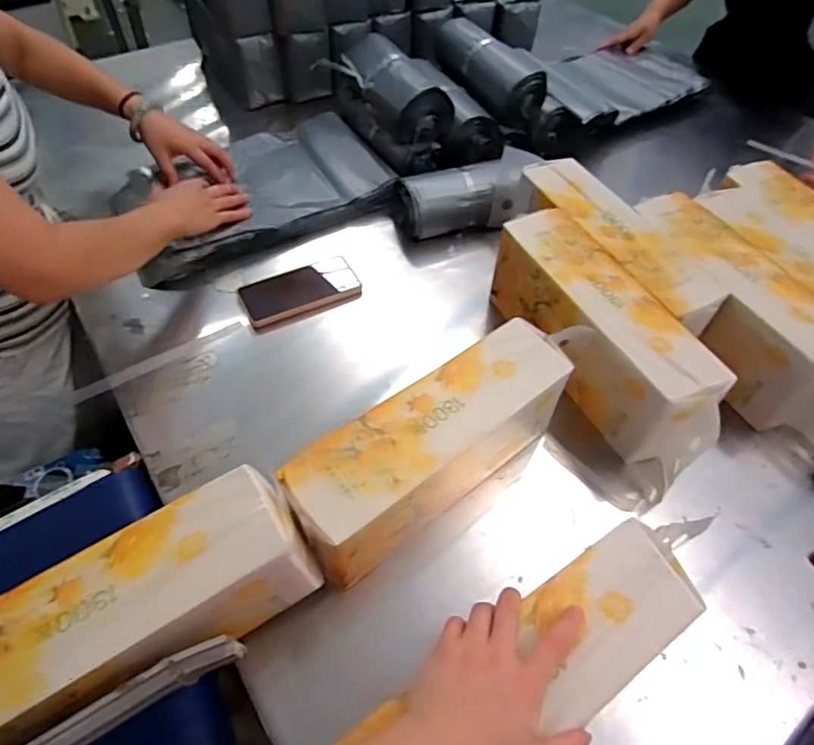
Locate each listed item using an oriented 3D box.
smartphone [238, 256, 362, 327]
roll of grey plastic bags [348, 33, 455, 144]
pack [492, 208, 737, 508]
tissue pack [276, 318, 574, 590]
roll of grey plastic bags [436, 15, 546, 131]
[{"bbox_3d":[-0.154,-0.120,0.799,0.165,0.009,0.082,-24,56,-19],"label":"smartphone"},{"bbox_3d":[-0.025,-0.487,0.938,0.097,0.073,0.248,-21,56,-17],"label":"roll of grey plastic bags"},{"bbox_3d":[0.232,-0.036,0.675,0.100,0.138,0.333,-20,55,-16],"label":"pack"},{"bbox_3d":[0.036,0.075,0.578,0.334,0.138,0.093,-33,60,-24],"label":"tissue pack"},{"bbox_3d":[0.140,-0.534,0.977,0.086,0.077,0.247,-23,56,-18],"label":"roll of grey plastic bags"}]

